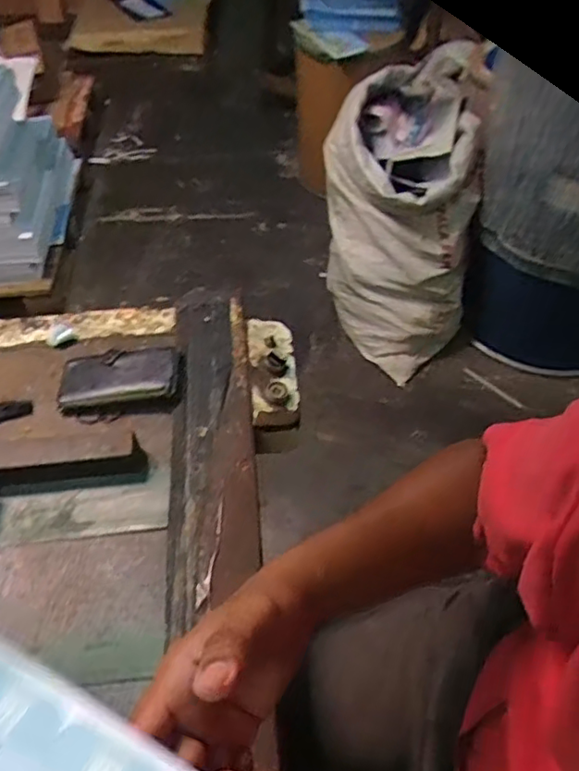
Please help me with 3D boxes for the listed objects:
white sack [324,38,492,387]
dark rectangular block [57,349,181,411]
[{"bbox_3d":[0.300,-0.475,1.648,0.396,0.891,0.407,5,22,5],"label":"white sack"},{"bbox_3d":[-0.225,-0.009,0.786,0.161,0.036,0.093,-2,52,-1],"label":"dark rectangular block"}]

